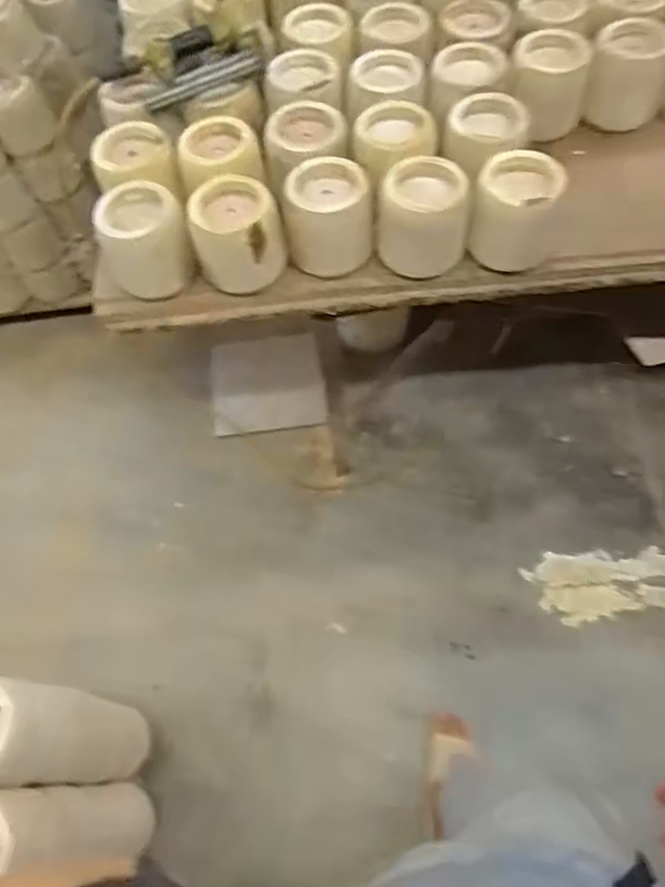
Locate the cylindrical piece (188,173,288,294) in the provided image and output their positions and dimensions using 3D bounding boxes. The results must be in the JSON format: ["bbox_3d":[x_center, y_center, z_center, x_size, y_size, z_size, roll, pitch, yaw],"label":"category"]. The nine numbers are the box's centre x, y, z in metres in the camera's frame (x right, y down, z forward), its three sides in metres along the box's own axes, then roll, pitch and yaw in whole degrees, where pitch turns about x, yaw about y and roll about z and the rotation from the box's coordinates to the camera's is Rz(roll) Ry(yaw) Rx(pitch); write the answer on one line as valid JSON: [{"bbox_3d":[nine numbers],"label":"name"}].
[{"bbox_3d":[-0.138,-0.304,0.946,0.128,0.139,0.100,-13,63,-3],"label":"cylindrical piece"}]

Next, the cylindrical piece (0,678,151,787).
[{"bbox_3d":[-0.437,0.461,1.003,0.152,0.422,0.123,1,63,4],"label":"cylindrical piece"}]

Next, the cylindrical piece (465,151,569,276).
[{"bbox_3d":[0.278,-0.351,0.971,0.117,0.148,0.113,-1,63,3],"label":"cylindrical piece"}]

